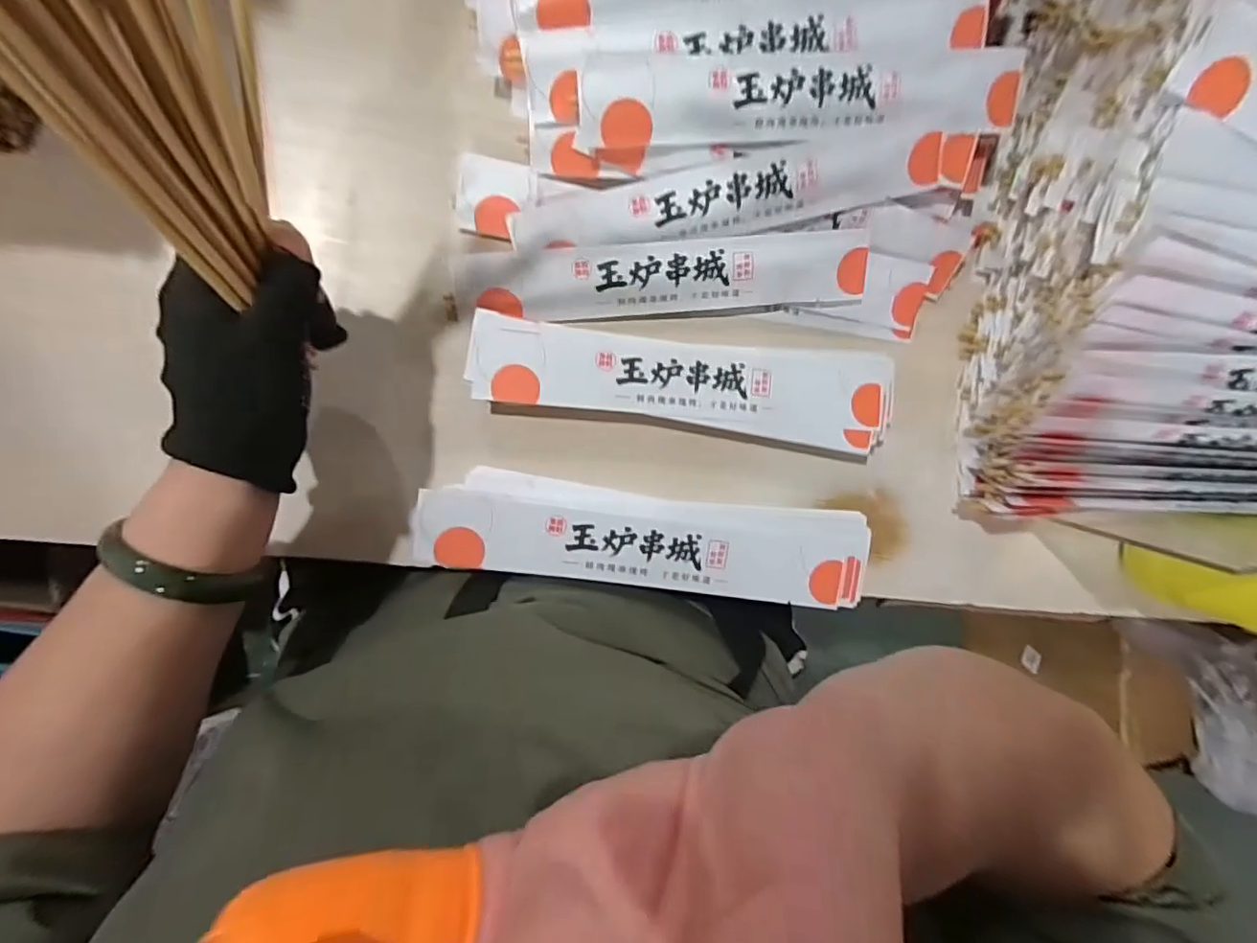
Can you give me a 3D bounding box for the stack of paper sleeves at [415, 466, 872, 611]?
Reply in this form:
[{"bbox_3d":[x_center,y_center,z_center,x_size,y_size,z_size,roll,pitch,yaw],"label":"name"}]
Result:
[{"bbox_3d":[0.015,0.045,0.387,0.291,0.040,0.062,7,93,-8],"label":"stack of paper sleeves"}]

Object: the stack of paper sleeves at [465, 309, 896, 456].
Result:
[{"bbox_3d":[0.041,-0.062,0.391,0.283,0.016,0.063,7,93,-8],"label":"stack of paper sleeves"}]

